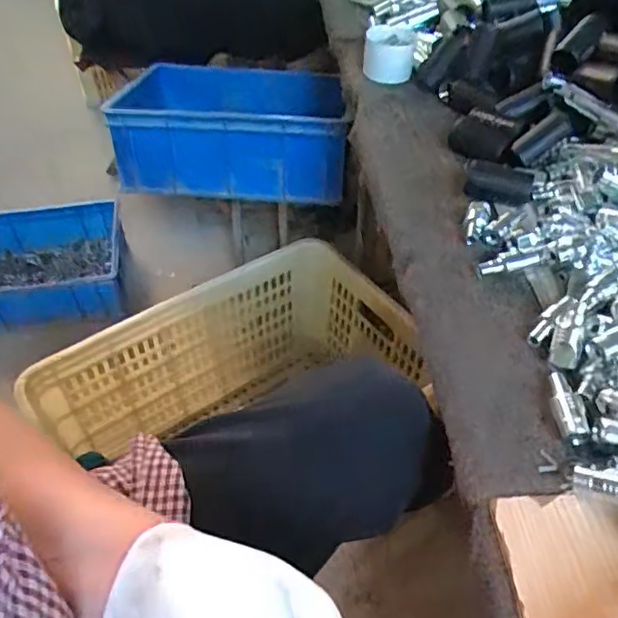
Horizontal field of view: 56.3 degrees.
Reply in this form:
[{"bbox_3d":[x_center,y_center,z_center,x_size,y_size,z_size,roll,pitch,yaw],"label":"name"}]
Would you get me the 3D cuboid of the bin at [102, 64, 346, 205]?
[{"bbox_3d":[-0.122,-0.291,0.945,0.346,0.148,0.187,2,48,1],"label":"bin"}]

